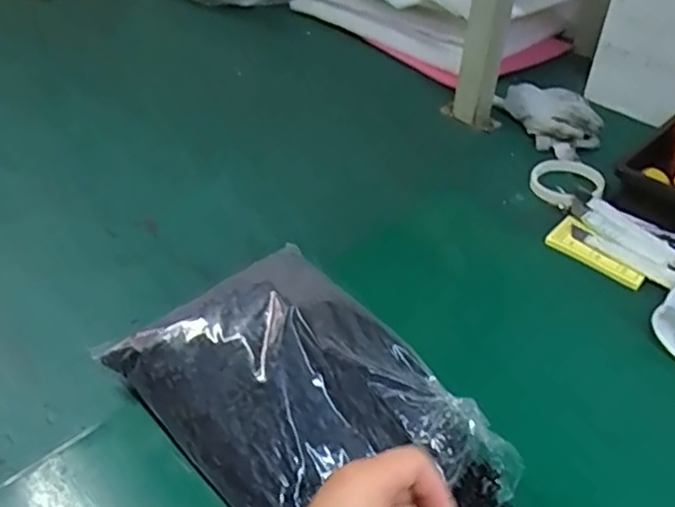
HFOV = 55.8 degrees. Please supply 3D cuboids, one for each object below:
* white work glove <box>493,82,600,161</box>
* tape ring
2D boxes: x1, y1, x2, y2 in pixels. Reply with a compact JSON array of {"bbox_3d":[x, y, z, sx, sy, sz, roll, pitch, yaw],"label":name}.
[{"bbox_3d":[0.301,-0.196,0.888,0.100,0.039,0.143,-15,43,-19],"label":"white work glove"},{"bbox_3d":[0.280,-0.090,0.788,0.087,0.014,0.089,1,40,-1],"label":"tape ring"}]

